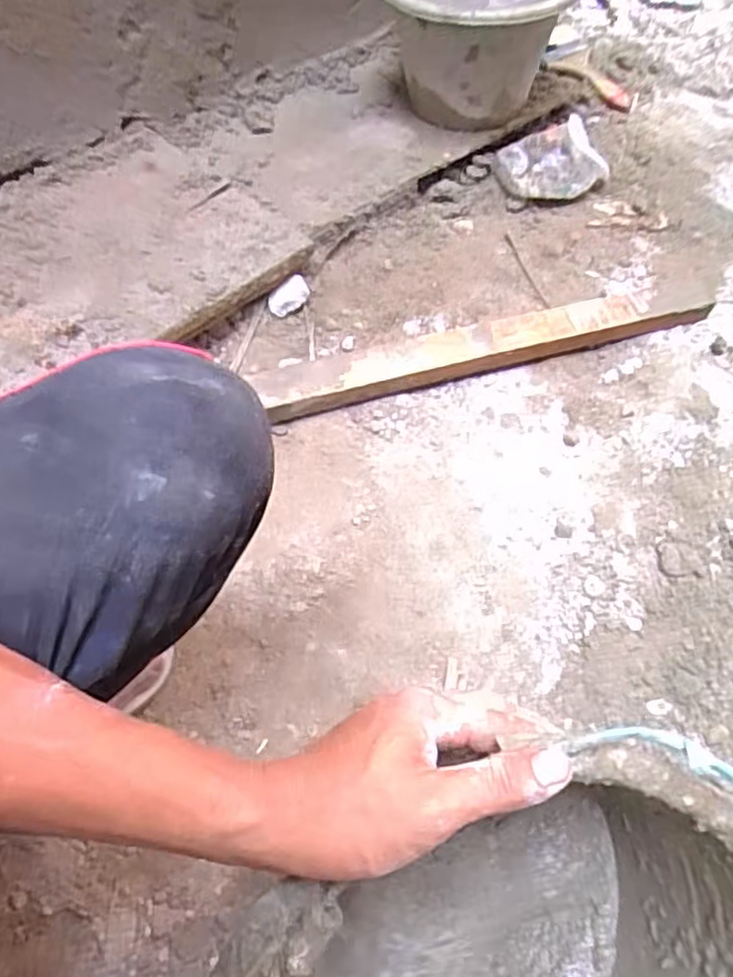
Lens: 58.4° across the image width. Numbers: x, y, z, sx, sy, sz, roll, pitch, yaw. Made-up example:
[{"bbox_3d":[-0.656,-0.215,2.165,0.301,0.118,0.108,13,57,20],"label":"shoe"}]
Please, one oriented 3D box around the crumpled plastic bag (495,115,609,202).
[{"bbox_3d":[0.256,-0.442,0.899,0.144,0.052,0.110,-30,64,-17],"label":"crumpled plastic bag"}]

